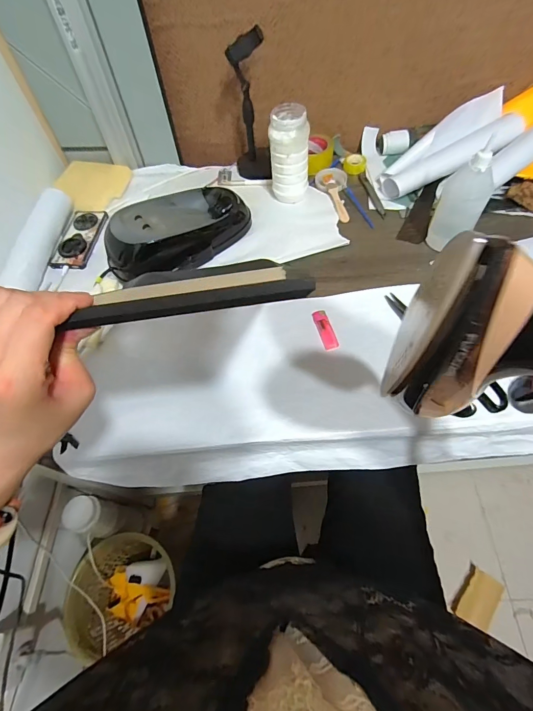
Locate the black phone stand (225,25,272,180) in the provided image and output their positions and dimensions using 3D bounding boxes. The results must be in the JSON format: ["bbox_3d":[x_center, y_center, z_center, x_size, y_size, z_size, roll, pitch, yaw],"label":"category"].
[{"bbox_3d":[-0.035,-0.517,0.753,0.079,0.268,0.078,-4,61,1],"label":"black phone stand"}]

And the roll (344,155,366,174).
[{"bbox_3d":[0.210,-0.454,0.822,0.053,0.017,0.060,5,61,6],"label":"roll"}]

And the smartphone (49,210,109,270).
[{"bbox_3d":[-0.405,-0.261,0.760,0.082,0.017,0.174,3,61,5],"label":"smartphone"}]

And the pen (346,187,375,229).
[{"bbox_3d":[0.201,-0.319,0.744,0.012,0.004,0.133,-17,61,-6],"label":"pen"}]

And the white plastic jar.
[{"bbox_3d":[0.049,-0.412,0.724,0.075,0.164,0.072,5,61,6],"label":"white plastic jar"}]

